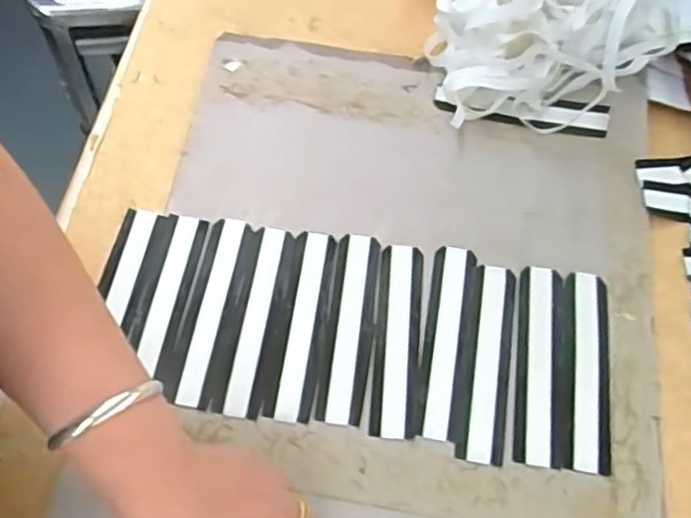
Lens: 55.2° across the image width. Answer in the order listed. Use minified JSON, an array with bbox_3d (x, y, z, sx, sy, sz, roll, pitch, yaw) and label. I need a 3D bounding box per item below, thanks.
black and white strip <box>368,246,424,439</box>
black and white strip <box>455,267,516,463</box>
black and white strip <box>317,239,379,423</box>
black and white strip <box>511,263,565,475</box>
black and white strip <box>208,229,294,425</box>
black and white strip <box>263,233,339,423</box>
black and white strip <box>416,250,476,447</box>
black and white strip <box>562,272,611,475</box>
[{"bbox_3d":[0.037,0.056,0.465,0.031,0.005,0.137,5,65,3],"label":"black and white strip"},{"bbox_3d":[0.098,0.070,0.456,0.030,0.008,0.138,9,65,6],"label":"black and white strip"},{"bbox_3d":[0.003,0.047,0.466,0.031,0.007,0.136,6,65,4],"label":"black and white strip"},{"bbox_3d":[0.134,0.072,0.457,0.030,0.009,0.138,8,65,5],"label":"black and white strip"},{"bbox_3d":[-0.064,0.041,0.466,0.033,0.004,0.139,8,65,5],"label":"black and white strip"},{"bbox_3d":[-0.030,0.045,0.467,0.030,0.006,0.138,7,65,4],"label":"black and white strip"},{"bbox_3d":[0.070,0.057,0.462,0.030,0.008,0.138,9,65,5],"label":"black and white strip"},{"bbox_3d":[0.165,0.074,0.451,0.031,0.004,0.136,7,65,4],"label":"black and white strip"}]

